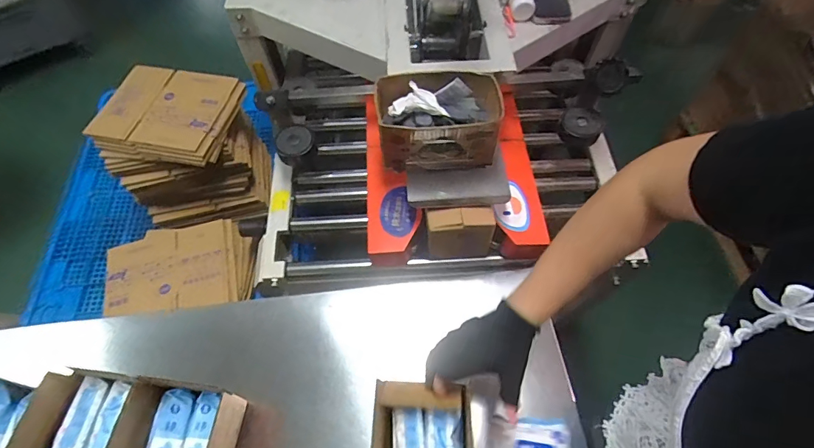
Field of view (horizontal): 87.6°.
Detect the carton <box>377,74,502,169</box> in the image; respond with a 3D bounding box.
[{"bbox_3d":[0.055,-0.179,0.725,0.206,0.103,0.135,-3,61,-2],"label":"carton"}]

